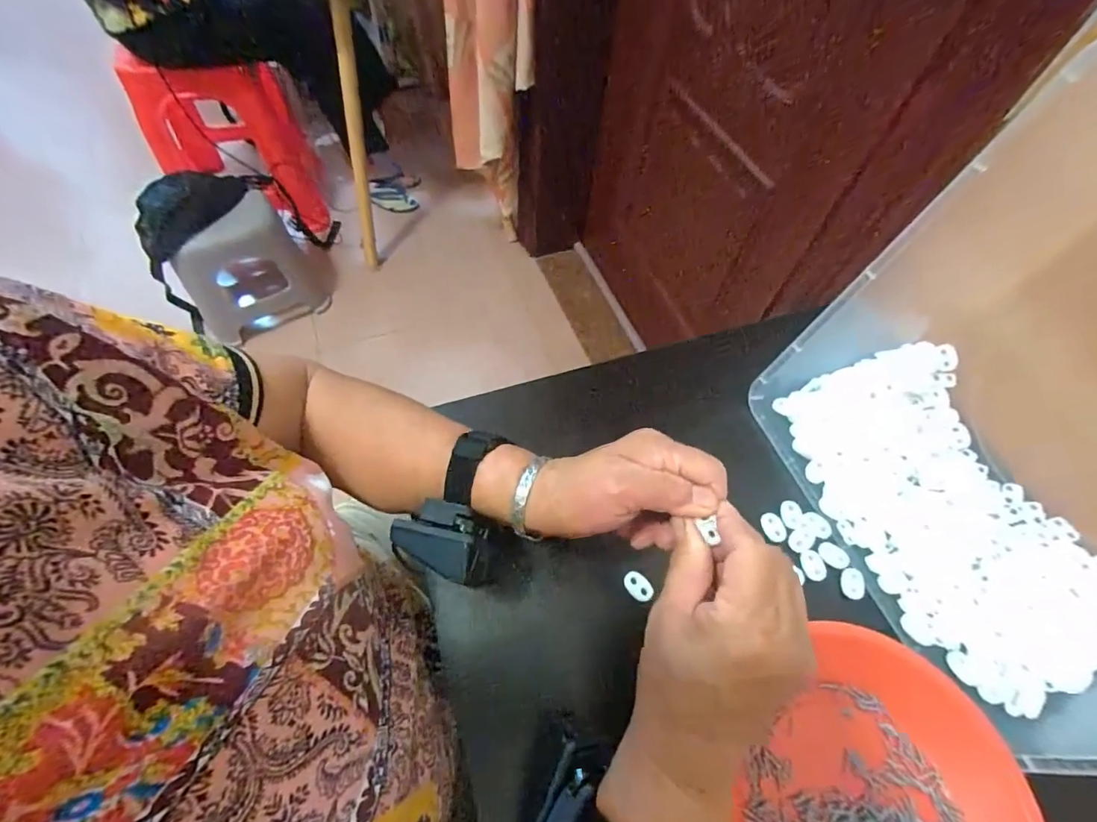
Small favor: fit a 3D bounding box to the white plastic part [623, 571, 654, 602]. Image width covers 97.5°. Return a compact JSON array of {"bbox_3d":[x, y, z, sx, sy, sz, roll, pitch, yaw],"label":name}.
[{"bbox_3d":[0.066,0.129,0.352,0.022,0.004,0.015,38,65,17],"label":"white plastic part"}]

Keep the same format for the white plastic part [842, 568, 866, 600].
[{"bbox_3d":[0.228,0.130,0.362,0.014,0.008,0.020,12,61,3],"label":"white plastic part"}]

